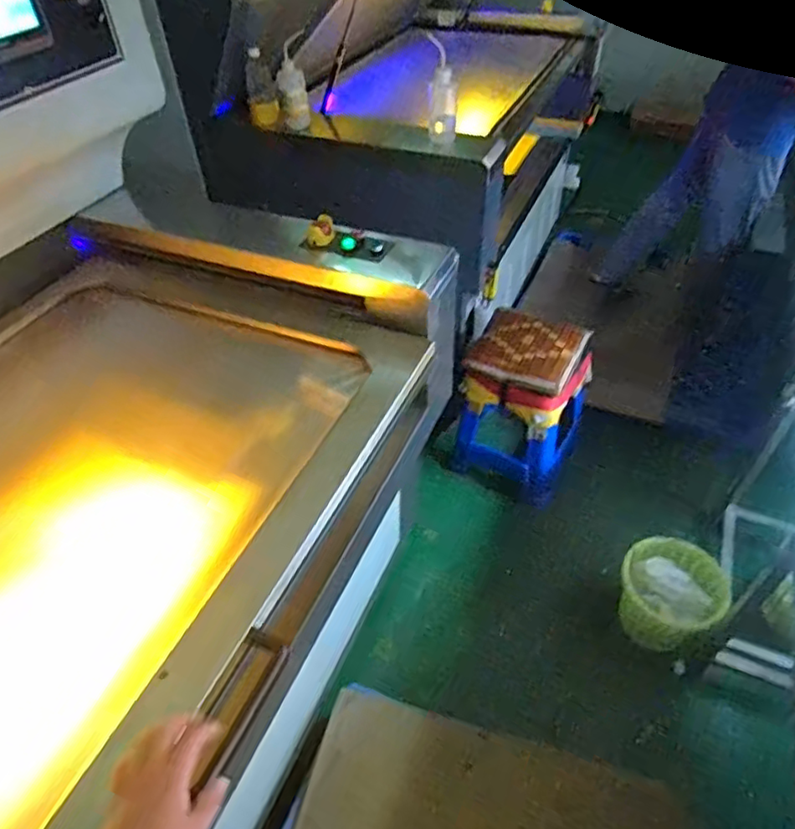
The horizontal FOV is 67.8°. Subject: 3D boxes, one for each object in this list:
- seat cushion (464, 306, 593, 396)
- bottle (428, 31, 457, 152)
[{"bbox_3d":[0.401,-0.209,1.807,0.314,0.065,0.284,22,50,22],"label":"seat cushion"},{"bbox_3d":[0.118,-0.812,1.528,0.075,0.281,0.080,-3,45,0],"label":"bottle"}]

